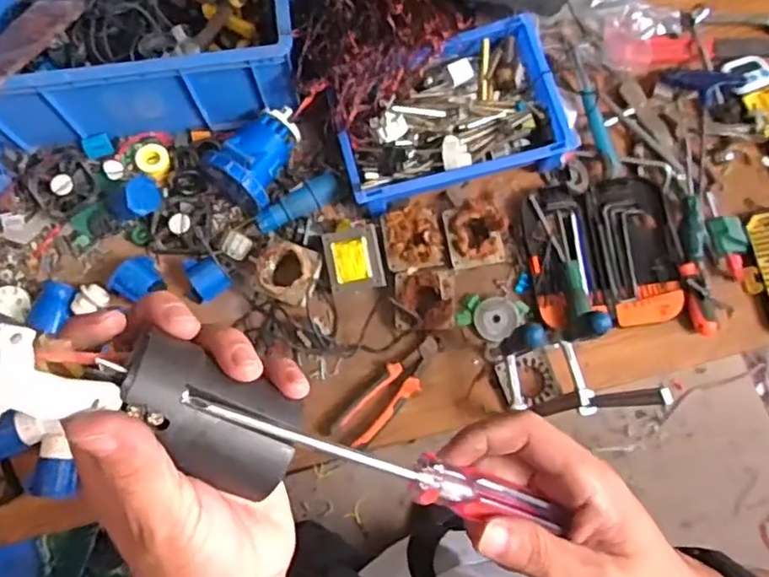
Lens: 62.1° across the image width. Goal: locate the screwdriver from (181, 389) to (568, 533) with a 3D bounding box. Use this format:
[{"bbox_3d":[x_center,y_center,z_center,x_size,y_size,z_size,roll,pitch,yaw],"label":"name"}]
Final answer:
[{"bbox_3d":[0.002,0.073,0.260,0.170,0.015,0.018,23,73,-19],"label":"screwdriver"}]

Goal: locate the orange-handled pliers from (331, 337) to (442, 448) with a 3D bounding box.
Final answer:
[{"bbox_3d":[0.008,0.142,0.878,0.181,0.018,0.053,-42,77,-11],"label":"orange-handled pliers"}]

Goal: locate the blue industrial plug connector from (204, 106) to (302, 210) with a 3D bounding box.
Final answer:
[{"bbox_3d":[-0.179,-0.197,0.904,0.109,0.093,0.139,33,77,10],"label":"blue industrial plug connector"}]

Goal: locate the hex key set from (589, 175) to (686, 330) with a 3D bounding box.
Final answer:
[{"bbox_3d":[0.364,-0.059,0.915,0.112,0.016,0.215,-6,73,-1],"label":"hex key set"}]

